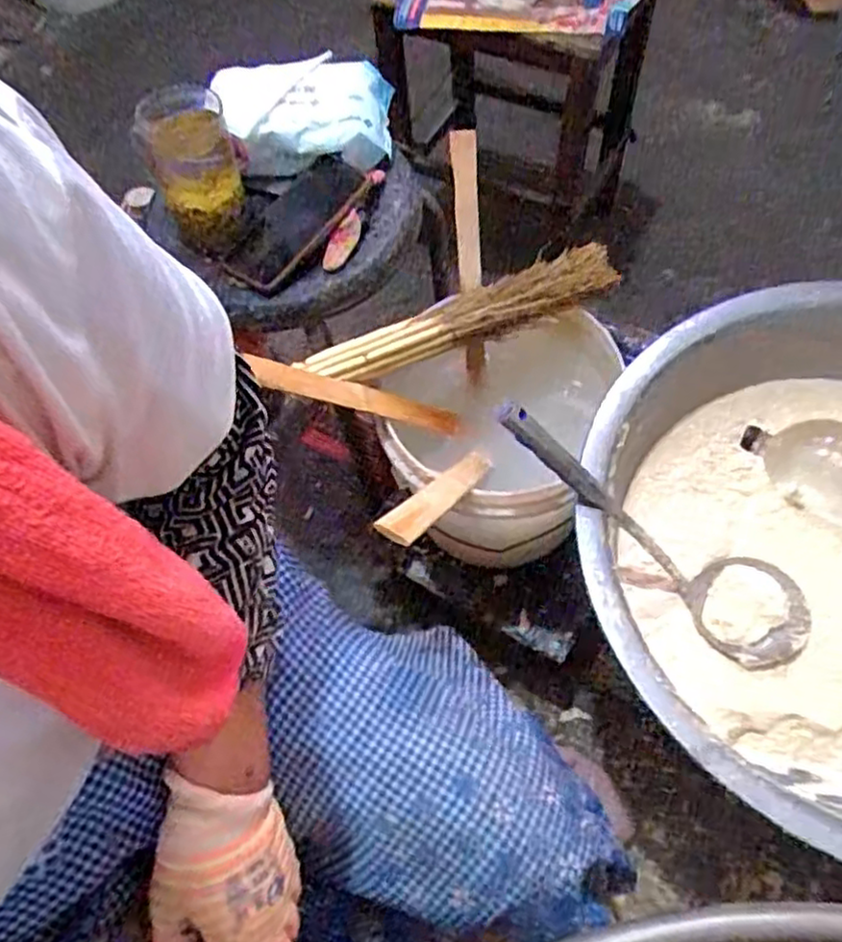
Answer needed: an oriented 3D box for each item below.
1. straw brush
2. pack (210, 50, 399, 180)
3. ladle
[{"bbox_3d":[0.045,-0.154,0.718,0.320,0.040,0.054,-25,63,-10],"label":"straw brush"},{"bbox_3d":[-0.127,-0.381,0.756,0.188,0.051,0.122,3,62,6],"label":"pack"},{"bbox_3d":[0.209,0.059,0.647,0.366,0.080,0.109,36,63,-20],"label":"ladle"}]

